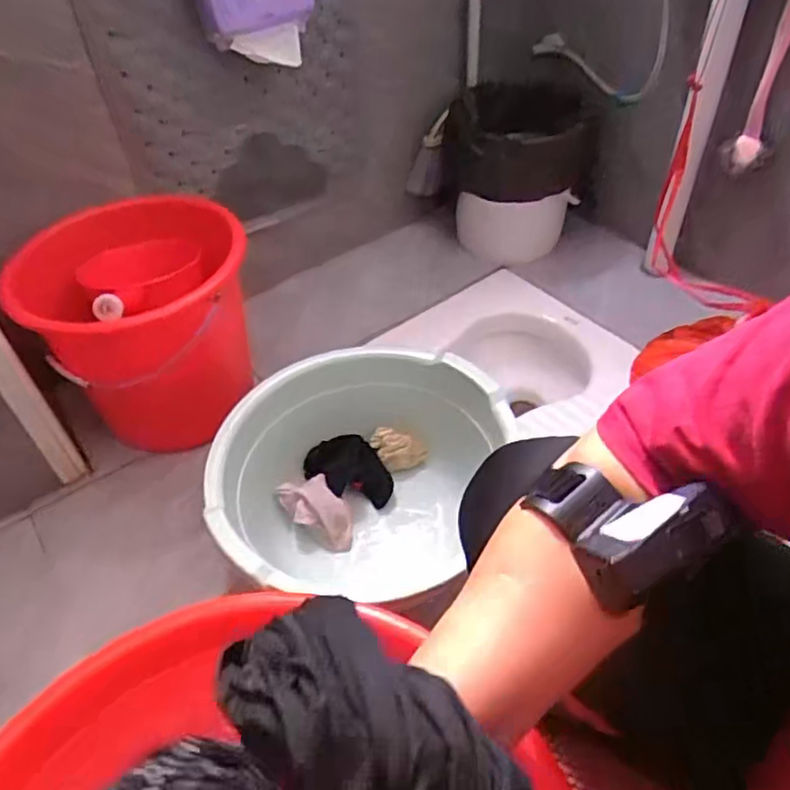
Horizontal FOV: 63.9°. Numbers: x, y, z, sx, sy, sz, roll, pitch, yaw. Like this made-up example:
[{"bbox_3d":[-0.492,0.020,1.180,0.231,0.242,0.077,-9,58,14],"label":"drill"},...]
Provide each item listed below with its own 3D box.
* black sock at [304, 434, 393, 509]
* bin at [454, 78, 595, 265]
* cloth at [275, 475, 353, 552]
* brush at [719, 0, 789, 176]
[{"bbox_3d":[-0.059,0.106,0.901,0.127,0.026,0.093,34,66,11],"label":"black sock"},{"bbox_3d":[0.251,-0.422,1.256,0.241,0.276,0.208,4,46,8],"label":"bin"},{"bbox_3d":[-0.104,0.155,0.860,0.071,0.057,0.110,-25,49,-19],"label":"cloth"},{"bbox_3d":[0.554,-0.460,0.940,0.055,0.283,0.056,1,46,5],"label":"brush"}]

